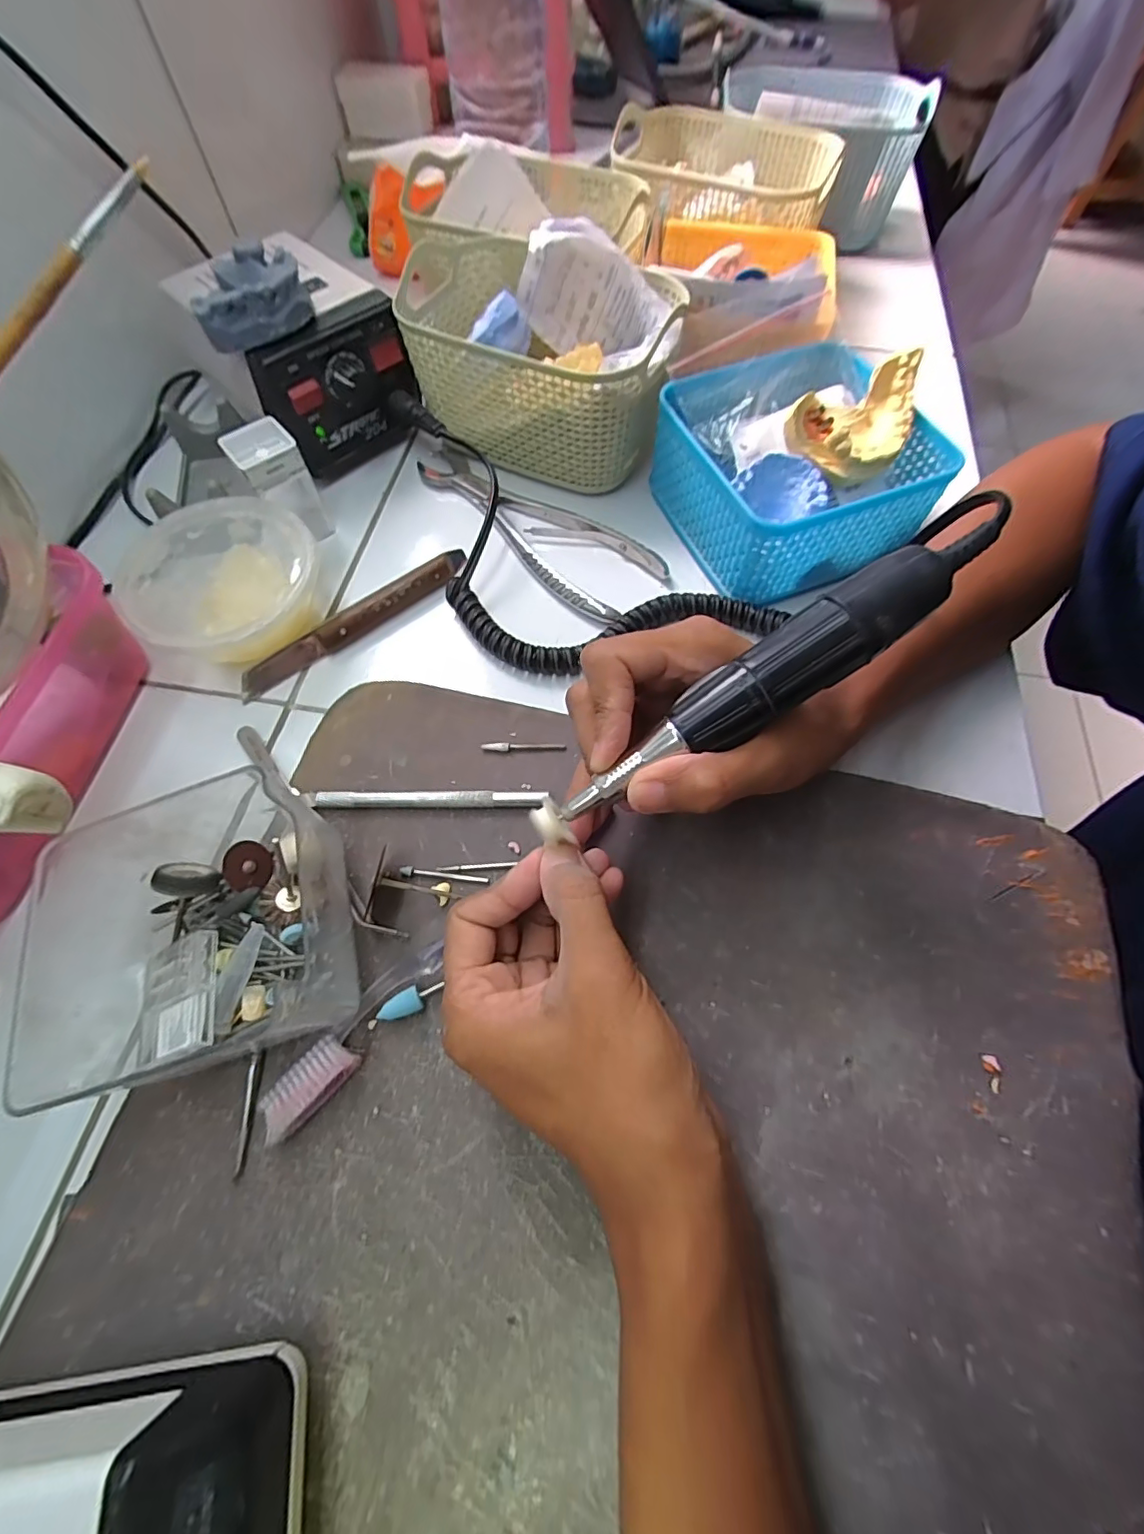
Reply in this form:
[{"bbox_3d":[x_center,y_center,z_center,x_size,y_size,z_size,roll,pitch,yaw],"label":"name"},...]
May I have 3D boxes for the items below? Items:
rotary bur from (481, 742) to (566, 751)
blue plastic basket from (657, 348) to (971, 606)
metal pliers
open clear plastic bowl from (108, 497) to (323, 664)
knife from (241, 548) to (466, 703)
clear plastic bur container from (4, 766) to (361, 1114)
[{"bbox_3d":[-0.026,-0.011,0.294,0.044,0.004,0.005,-1,64,1],"label":"rotary bur"},{"bbox_3d":[0.133,-0.176,0.336,0.132,0.061,0.133,-21,66,-9],"label":"blue plastic basket"},{"bbox_3d":[-0.030,-0.155,0.362,0.186,0.010,0.062,36,70,16],"label":"metal pliers"},{"bbox_3d":[-0.192,-0.099,0.319,0.121,0.041,0.100,36,70,17],"label":"open clear plastic bowl"},{"bbox_3d":[-0.125,-0.087,0.328,0.148,0.014,0.014,-35,69,-14],"label":"knife"},{"bbox_3d":[-0.148,0.066,0.229,0.102,0.055,0.102,-19,66,-8],"label":"clear plastic bur container"}]

